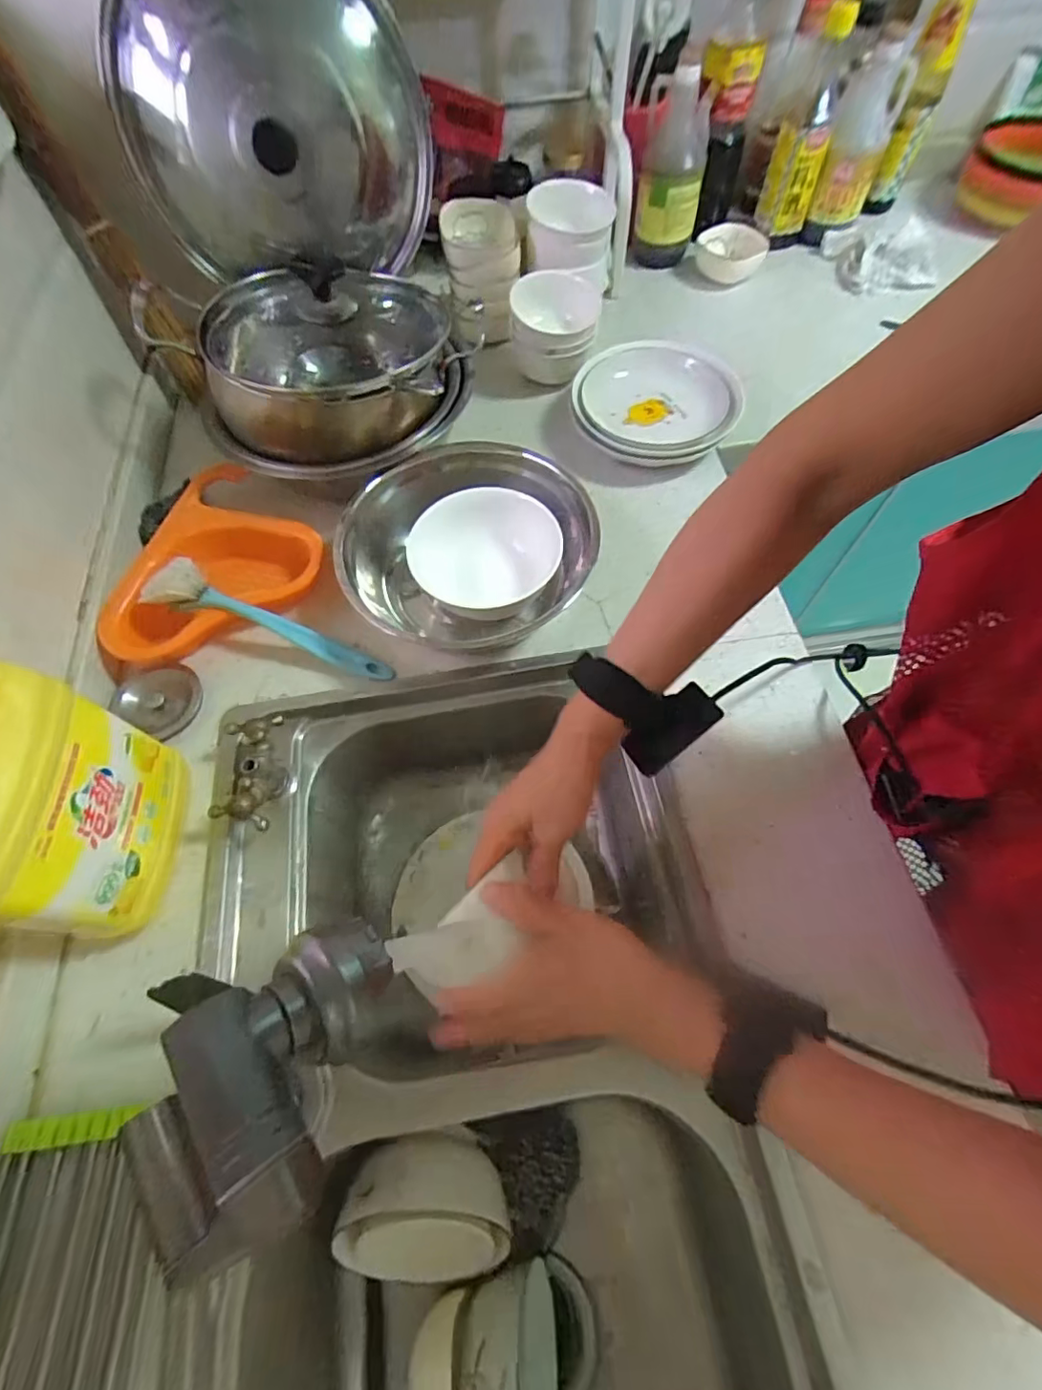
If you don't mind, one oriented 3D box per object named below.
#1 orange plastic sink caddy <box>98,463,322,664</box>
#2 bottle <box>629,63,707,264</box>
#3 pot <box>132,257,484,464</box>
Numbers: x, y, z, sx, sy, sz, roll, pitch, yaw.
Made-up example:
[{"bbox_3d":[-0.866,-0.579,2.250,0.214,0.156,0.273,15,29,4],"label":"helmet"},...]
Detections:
[{"bbox_3d":[-0.335,-0.136,0.577,0.212,0.057,0.188,-35,67,-15],"label":"orange plastic sink caddy"},{"bbox_3d":[0.209,-0.714,0.766,0.083,0.199,0.089,10,64,7],"label":"bottle"},{"bbox_3d":[-0.215,-0.359,0.590,0.281,0.126,0.229,3,63,3],"label":"pot"}]

